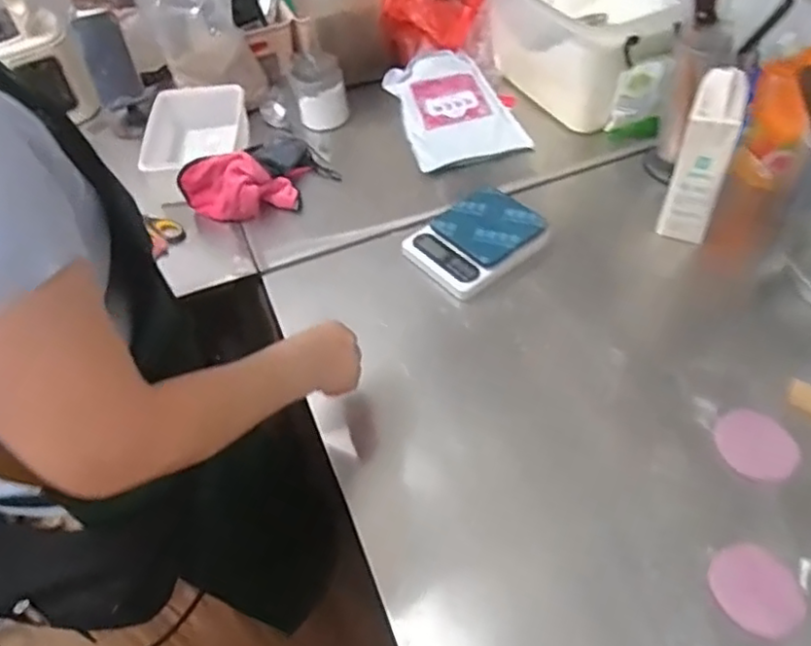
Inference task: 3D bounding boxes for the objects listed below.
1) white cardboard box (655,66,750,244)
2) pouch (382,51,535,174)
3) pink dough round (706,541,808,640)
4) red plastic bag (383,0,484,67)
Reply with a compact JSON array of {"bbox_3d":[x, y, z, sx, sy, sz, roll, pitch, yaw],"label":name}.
[{"bbox_3d":[0.397,-0.220,0.867,0.064,0.193,0.103,16,53,18],"label":"white cardboard box"},{"bbox_3d":[0.072,-0.364,1.113,0.194,0.072,0.250,-21,51,-12],"label":"pouch"},{"bbox_3d":[0.331,0.251,0.613,0.077,0.007,0.080,-3,50,3],"label":"pink dough round"},{"bbox_3d":[0.053,-0.599,1.217,0.159,0.117,0.214,11,52,14],"label":"red plastic bag"}]

